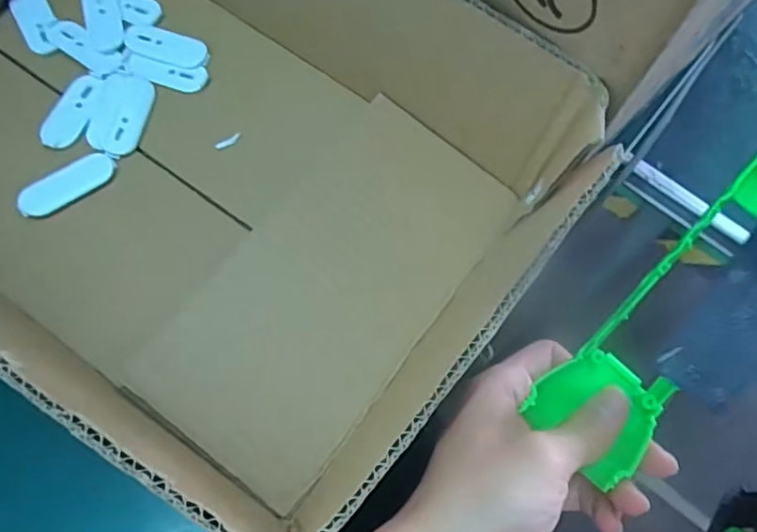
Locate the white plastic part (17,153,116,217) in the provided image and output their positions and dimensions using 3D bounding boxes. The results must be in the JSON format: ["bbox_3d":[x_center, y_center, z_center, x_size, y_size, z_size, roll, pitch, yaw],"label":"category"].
[{"bbox_3d":[-0.161,-0.043,0.300,0.049,0.006,0.017,-39,75,-16],"label":"white plastic part"}]

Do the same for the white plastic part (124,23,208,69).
[{"bbox_3d":[-0.123,-0.127,0.334,0.049,0.004,0.020,20,68,5],"label":"white plastic part"}]

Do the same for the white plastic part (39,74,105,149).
[{"bbox_3d":[-0.167,-0.085,0.320,0.021,0.007,0.047,13,68,2],"label":"white plastic part"}]

